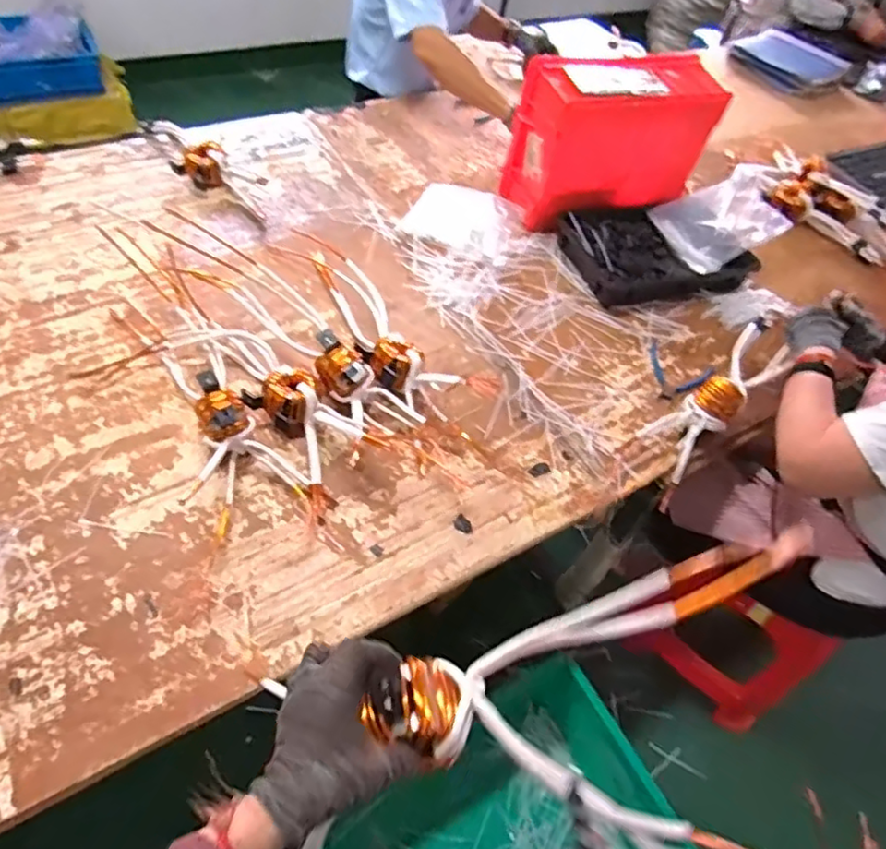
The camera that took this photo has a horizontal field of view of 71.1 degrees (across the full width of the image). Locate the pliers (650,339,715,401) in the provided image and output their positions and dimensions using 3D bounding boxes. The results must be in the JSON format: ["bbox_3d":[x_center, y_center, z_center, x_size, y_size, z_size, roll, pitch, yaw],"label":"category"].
[{"bbox_3d":[0.418,-0.088,1.121,0.121,0.008,0.124,26,54,14],"label":"pliers"}]

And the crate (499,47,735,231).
[{"bbox_3d":[0.341,-0.584,1.295,0.380,0.288,0.173,-9,55,-16],"label":"crate"}]

